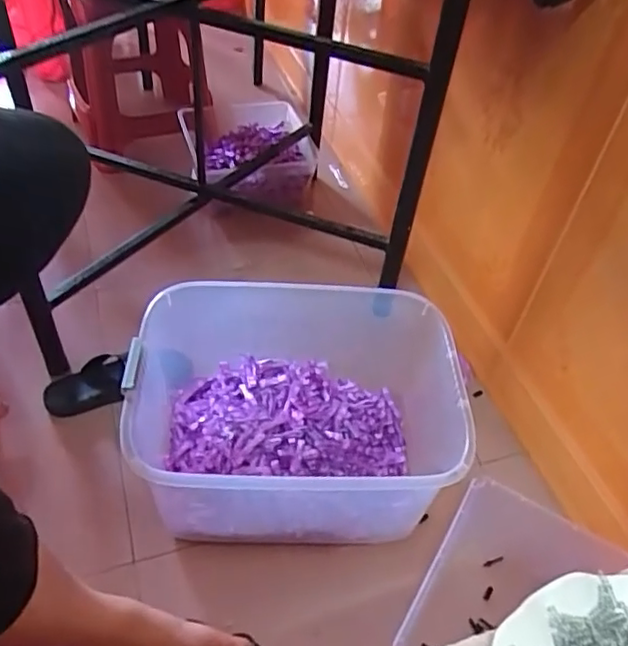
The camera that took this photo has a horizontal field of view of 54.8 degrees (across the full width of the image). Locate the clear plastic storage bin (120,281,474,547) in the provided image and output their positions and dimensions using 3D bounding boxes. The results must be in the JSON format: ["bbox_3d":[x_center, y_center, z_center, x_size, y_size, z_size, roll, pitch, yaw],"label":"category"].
[{"bbox_3d":[-0.018,0.145,0.962,0.498,0.247,0.367,0,47,-6],"label":"clear plastic storage bin"}]

